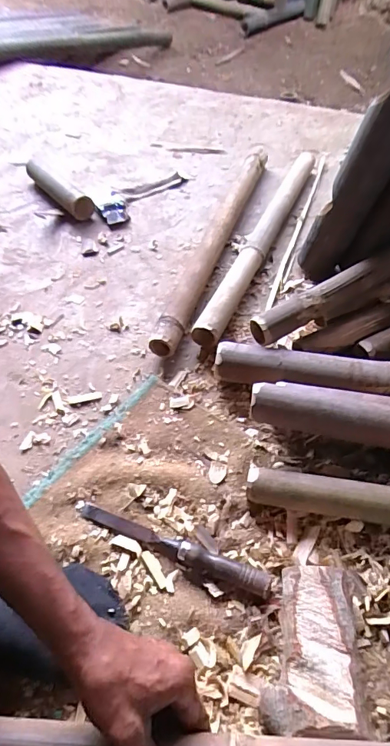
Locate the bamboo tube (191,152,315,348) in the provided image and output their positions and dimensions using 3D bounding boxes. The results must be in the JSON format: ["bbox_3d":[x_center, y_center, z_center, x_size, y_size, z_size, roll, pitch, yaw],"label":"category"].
[{"bbox_3d":[0.140,-0.286,0.872,0.056,0.052,0.636,19,56,16],"label":"bamboo tube"}]

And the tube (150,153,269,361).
[{"bbox_3d":[0.045,-0.268,0.864,0.043,0.043,0.614,14,54,14],"label":"tube"}]

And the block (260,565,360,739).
[{"bbox_3d":[0.112,0.351,0.384,0.093,0.058,0.328,0,52,3],"label":"block"}]

